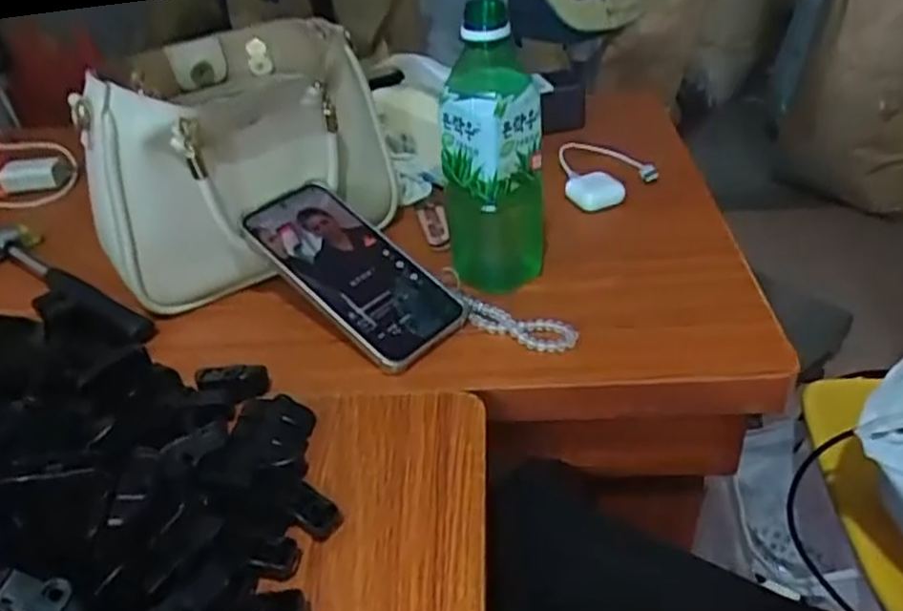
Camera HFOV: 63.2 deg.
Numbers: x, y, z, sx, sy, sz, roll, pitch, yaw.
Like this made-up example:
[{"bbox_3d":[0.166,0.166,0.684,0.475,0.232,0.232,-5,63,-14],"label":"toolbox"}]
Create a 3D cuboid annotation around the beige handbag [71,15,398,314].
[{"bbox_3d":[-0.167,-0.115,0.576,0.129,0.156,0.210,19,42,28],"label":"beige handbag"}]

